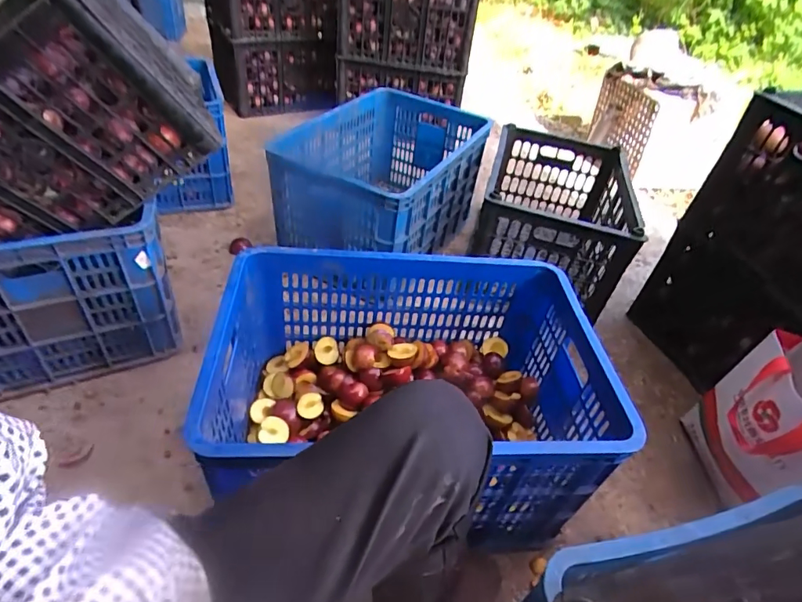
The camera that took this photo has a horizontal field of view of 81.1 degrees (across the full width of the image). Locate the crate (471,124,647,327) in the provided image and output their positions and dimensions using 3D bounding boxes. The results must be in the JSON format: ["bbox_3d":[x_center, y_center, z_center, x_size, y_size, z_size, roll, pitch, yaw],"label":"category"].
[{"bbox_3d":[0.407,-0.234,1.229,0.363,0.242,0.482,15,42,9],"label":"crate"}]

